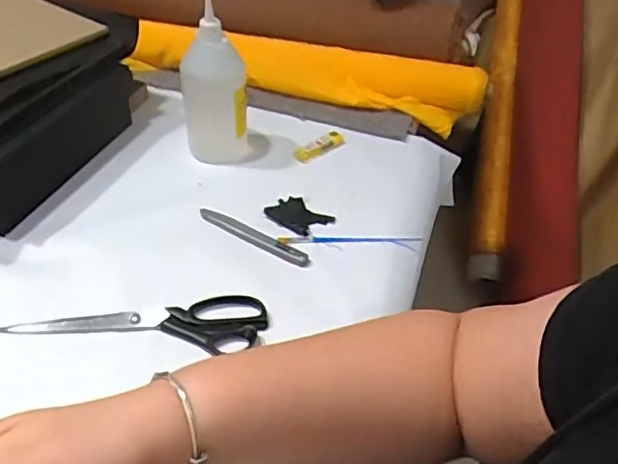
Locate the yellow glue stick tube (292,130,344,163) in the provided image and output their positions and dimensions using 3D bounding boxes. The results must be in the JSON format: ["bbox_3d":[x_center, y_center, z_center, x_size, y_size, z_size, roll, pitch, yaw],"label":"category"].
[{"bbox_3d":[0.016,-0.115,0.780,0.078,0.017,0.021,-27,51,-30],"label":"yellow glue stick tube"}]

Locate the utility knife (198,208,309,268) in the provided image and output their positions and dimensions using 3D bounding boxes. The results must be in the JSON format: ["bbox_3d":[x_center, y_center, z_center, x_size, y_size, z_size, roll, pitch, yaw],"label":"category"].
[{"bbox_3d":[-0.062,0.004,0.652,0.139,0.008,0.017,24,45,19],"label":"utility knife"}]

